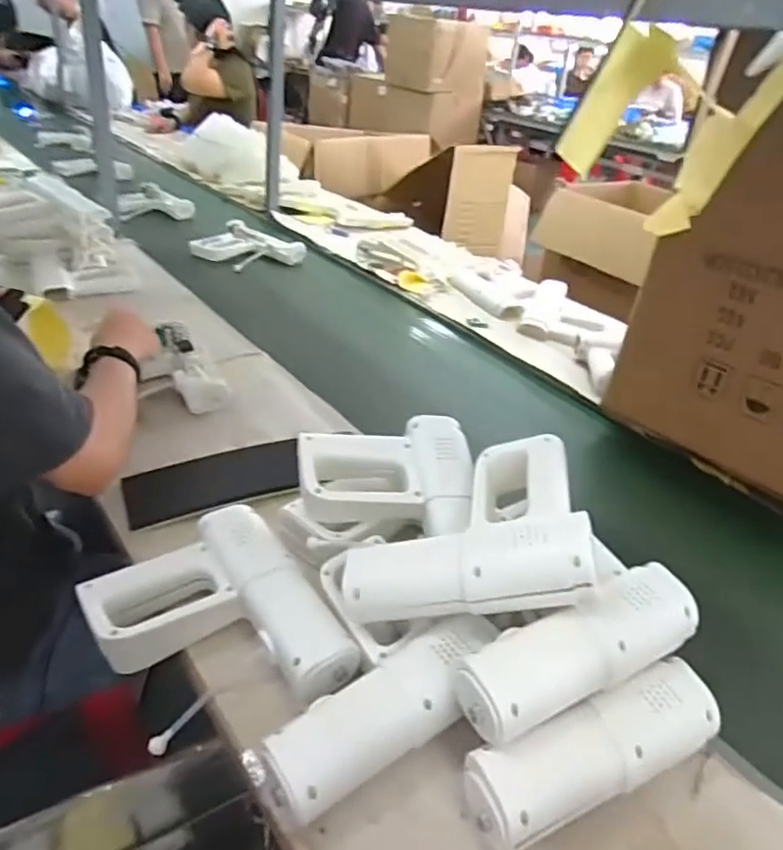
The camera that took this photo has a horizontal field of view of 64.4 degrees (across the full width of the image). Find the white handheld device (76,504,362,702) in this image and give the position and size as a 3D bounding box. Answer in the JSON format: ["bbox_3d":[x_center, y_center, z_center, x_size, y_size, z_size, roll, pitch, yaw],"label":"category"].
[{"bbox_3d":[-0.155,0.180,0.556,0.171,0.055,0.218,-23,43,-35],"label":"white handheld device"}]

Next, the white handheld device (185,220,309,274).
[{"bbox_3d":[-0.348,-0.435,1.521,0.240,0.042,0.187,19,35,19],"label":"white handheld device"}]

